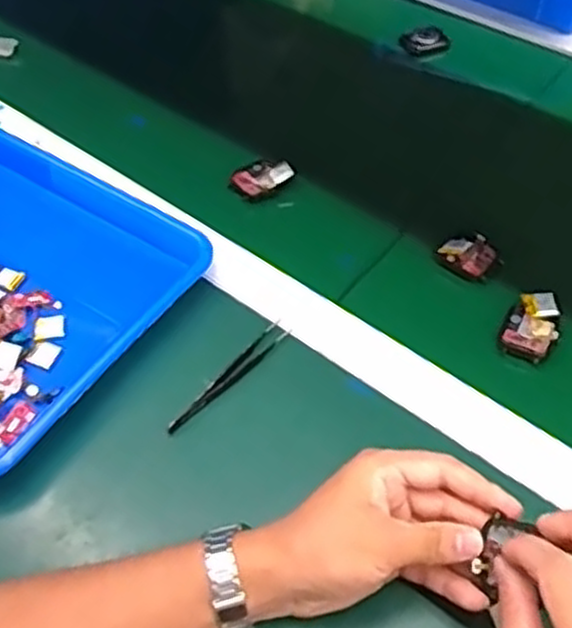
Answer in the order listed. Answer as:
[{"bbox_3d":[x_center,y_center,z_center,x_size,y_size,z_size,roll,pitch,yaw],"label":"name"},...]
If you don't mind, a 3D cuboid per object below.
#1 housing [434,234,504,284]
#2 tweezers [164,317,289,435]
[{"bbox_3d":[0.144,-0.045,0.606,0.042,0.013,0.037,35,61,26],"label":"housing"},{"bbox_3d":[-0.040,0.044,0.547,0.015,0.009,0.113,35,61,26],"label":"tweezers"}]

